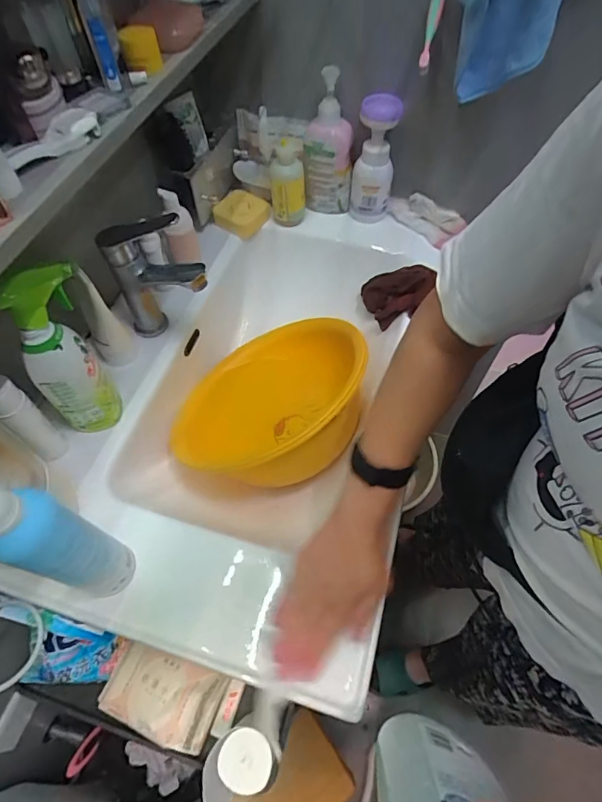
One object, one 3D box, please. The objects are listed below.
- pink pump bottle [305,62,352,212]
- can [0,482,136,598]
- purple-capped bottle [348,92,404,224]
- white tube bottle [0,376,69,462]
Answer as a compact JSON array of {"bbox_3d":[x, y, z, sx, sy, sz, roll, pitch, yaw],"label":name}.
[{"bbox_3d":[0.048,-0.436,0.786,0.084,0.208,0.059,-2,59,0],"label":"pink pump bottle"},{"bbox_3d":[-0.218,0.131,0.419,0.062,0.241,0.059,26,62,16],"label":"can"},{"bbox_3d":[0.126,-0.412,0.789,0.072,0.177,0.076,2,59,2],"label":"purple-capped bottle"},{"bbox_3d":[-0.323,0.021,0.539,0.039,0.143,0.043,33,65,19],"label":"white tube bottle"}]

